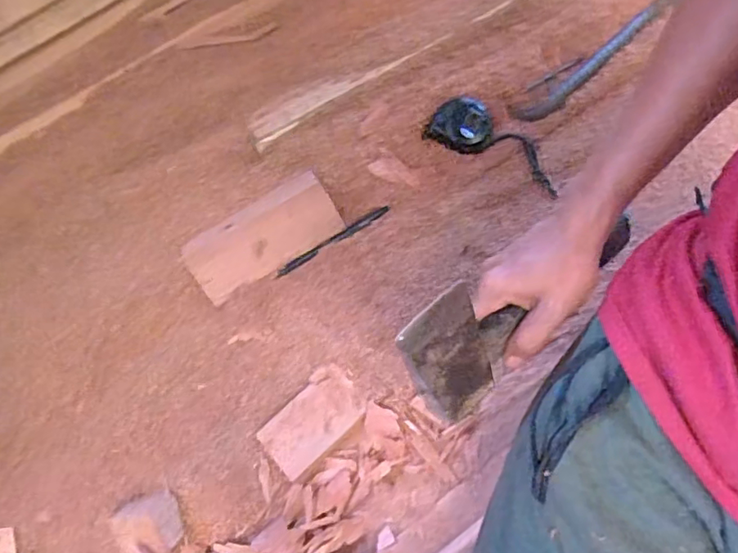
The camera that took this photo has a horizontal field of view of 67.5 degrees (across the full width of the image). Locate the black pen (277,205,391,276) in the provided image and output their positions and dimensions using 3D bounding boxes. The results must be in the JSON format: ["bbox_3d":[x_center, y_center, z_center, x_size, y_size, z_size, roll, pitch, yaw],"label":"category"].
[{"bbox_3d":[-0.040,-0.040,0.612,0.143,0.008,0.012,-32,81,-8],"label":"black pen"}]

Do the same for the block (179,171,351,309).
[{"bbox_3d":[-0.117,-0.046,0.595,0.164,0.025,0.076,-30,80,-7],"label":"block"}]

